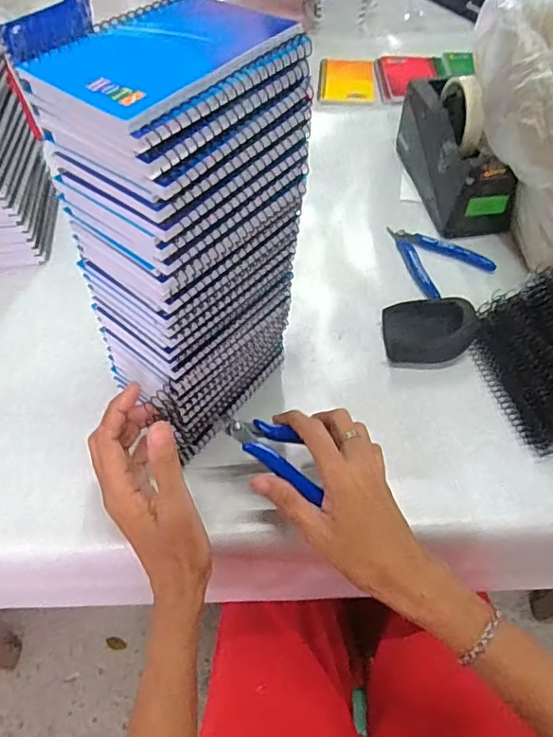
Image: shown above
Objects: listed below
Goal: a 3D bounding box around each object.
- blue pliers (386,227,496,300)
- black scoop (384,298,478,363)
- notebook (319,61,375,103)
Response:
[{"bbox_3d":[0.187,-0.123,0.594,0.089,0.007,0.113,-10,55,-7],"label":"blue pliers"},{"bbox_3d":[0.147,-0.037,0.516,0.082,0.029,0.061,4,54,3],"label":"black scoop"},{"bbox_3d":[0.108,-0.442,0.824,0.084,0.008,0.121,3,54,2],"label":"notebook"}]

